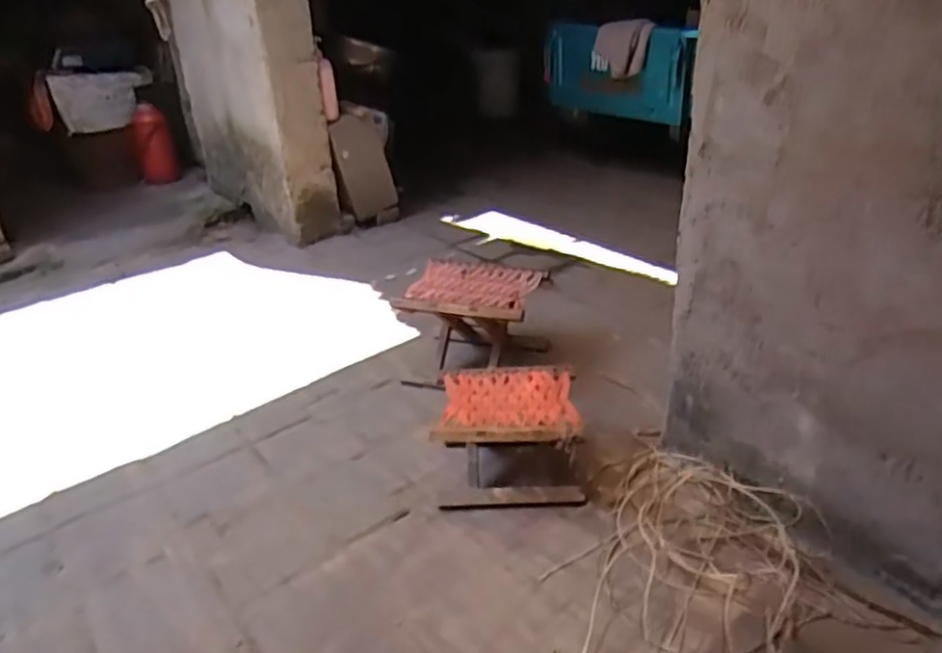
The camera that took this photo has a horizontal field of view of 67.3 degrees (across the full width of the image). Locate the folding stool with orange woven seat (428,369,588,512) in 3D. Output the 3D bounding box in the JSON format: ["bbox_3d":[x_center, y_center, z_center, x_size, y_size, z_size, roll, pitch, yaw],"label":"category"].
[{"bbox_3d":[0.082,0.217,1.407,0.272,0.183,0.230,0,27,8],"label":"folding stool with orange woven seat"}]

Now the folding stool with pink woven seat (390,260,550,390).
[{"bbox_3d":[0.001,0.002,1.751,0.319,0.226,0.312,8,31,19],"label":"folding stool with pink woven seat"}]

